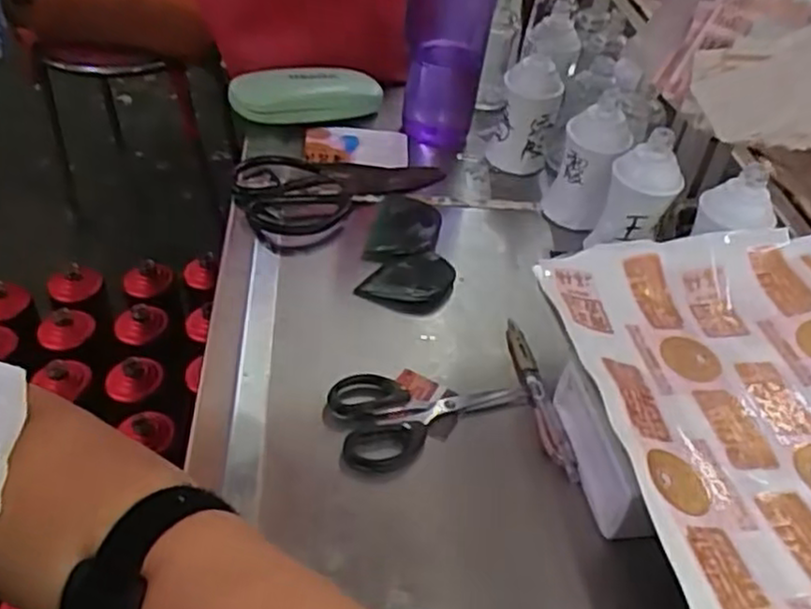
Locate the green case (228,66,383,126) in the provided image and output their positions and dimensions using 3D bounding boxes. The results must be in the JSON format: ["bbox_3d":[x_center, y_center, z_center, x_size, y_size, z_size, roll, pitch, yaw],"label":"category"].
[{"bbox_3d":[-0.097,-0.205,0.732,0.150,0.047,0.054,-15,46,-20],"label":"green case"}]

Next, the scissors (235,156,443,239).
[{"bbox_3d":[-0.056,-0.111,0.657,0.193,0.021,0.099,-19,47,-24],"label":"scissors"}]

